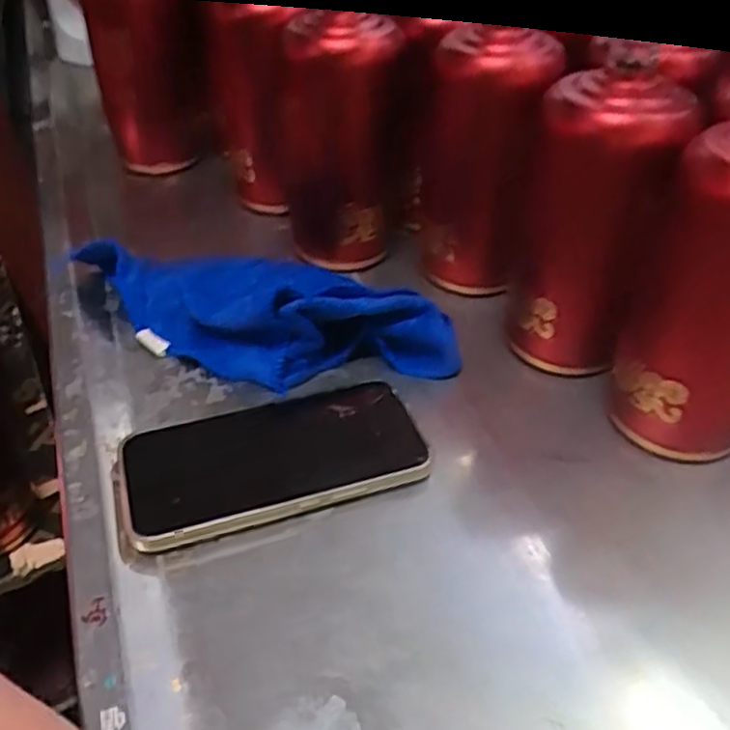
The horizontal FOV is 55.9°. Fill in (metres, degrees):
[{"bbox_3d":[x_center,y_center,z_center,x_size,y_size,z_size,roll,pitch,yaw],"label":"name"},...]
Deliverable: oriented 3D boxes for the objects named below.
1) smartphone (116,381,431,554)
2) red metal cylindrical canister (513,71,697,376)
[{"bbox_3d":[-0.050,0.046,0.363,0.154,0.013,0.074,-12,43,-16],"label":"smartphone"},{"bbox_3d":[0.124,-0.073,0.390,0.065,0.163,0.065,-1,43,1],"label":"red metal cylindrical canister"}]

